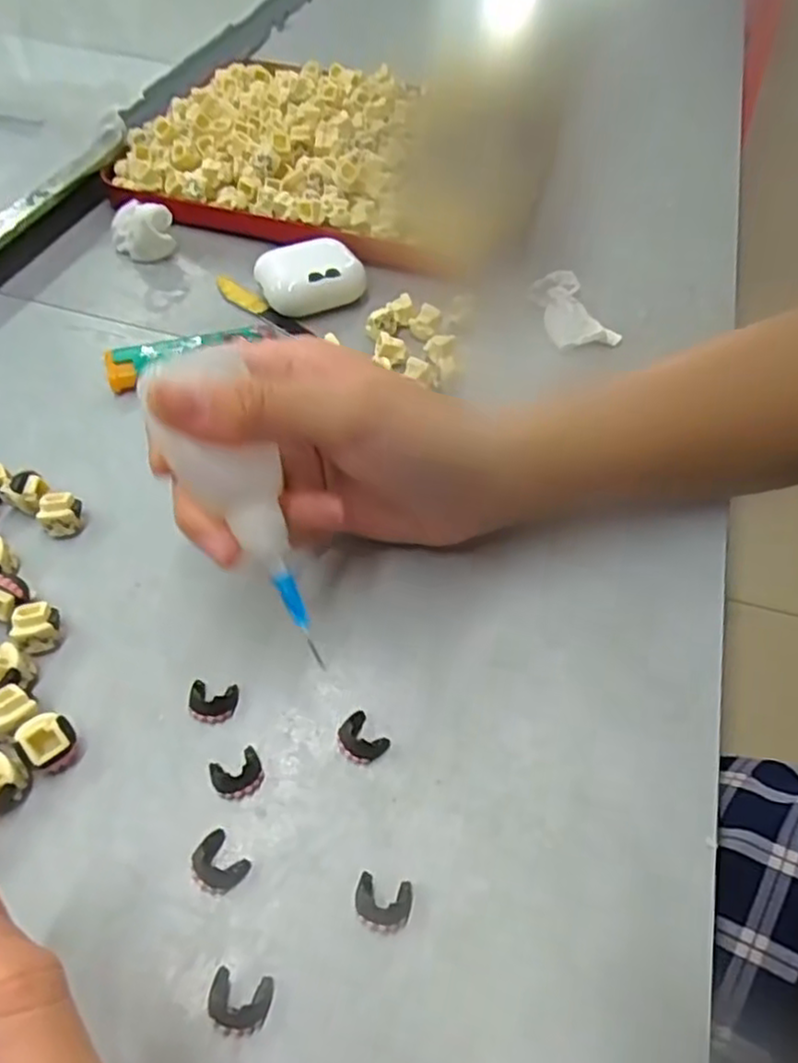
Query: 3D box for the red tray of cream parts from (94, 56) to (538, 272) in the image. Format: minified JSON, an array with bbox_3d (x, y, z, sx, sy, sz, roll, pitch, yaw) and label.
[{"bbox_3d":[-0.031,-0.261,0.459,0.234,0.032,0.233,15,54,8],"label":"red tray of cream parts"}]

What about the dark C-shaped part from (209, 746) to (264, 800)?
[{"bbox_3d":[-0.051,0.076,0.223,0.016,0.005,0.014,-21,57,-18],"label":"dark C-shaped part"}]

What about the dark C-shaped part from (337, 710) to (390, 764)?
[{"bbox_3d":[-0.013,0.067,0.231,0.014,0.006,0.017,-36,63,-26],"label":"dark C-shaped part"}]

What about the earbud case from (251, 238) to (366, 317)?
[{"bbox_3d":[-0.045,-0.132,0.367,0.052,0.020,0.037,-14,55,-14],"label":"earbud case"}]

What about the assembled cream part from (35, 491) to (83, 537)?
[{"bbox_3d":[-0.131,-0.006,0.276,0.015,0.014,0.013,-9,54,-10],"label":"assembled cream part"}]

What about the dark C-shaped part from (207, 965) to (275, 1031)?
[{"bbox_3d":[-0.042,0.123,0.186,0.016,0.006,0.013,9,53,3],"label":"dark C-shaped part"}]

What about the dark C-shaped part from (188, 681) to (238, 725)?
[{"bbox_3d":[-0.062,0.056,0.236,0.015,0.006,0.014,0,53,-4],"label":"dark C-shaped part"}]

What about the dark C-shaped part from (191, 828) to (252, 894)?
[{"bbox_3d":[-0.053,0.097,0.207,0.016,0.005,0.014,39,60,23],"label":"dark C-shaped part"}]

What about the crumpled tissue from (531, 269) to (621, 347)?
[{"bbox_3d":[0.091,-0.116,0.364,0.034,0.014,0.043,-9,54,-10],"label":"crumpled tissue"}]

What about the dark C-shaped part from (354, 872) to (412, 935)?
[{"bbox_3d":[-0.004,0.106,0.202,0.016,0.005,0.014,8,53,3],"label":"dark C-shaped part"}]

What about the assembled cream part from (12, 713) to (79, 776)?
[{"bbox_3d":[-0.109,0.066,0.221,0.014,0.014,0.016,35,59,21],"label":"assembled cream part"}]

